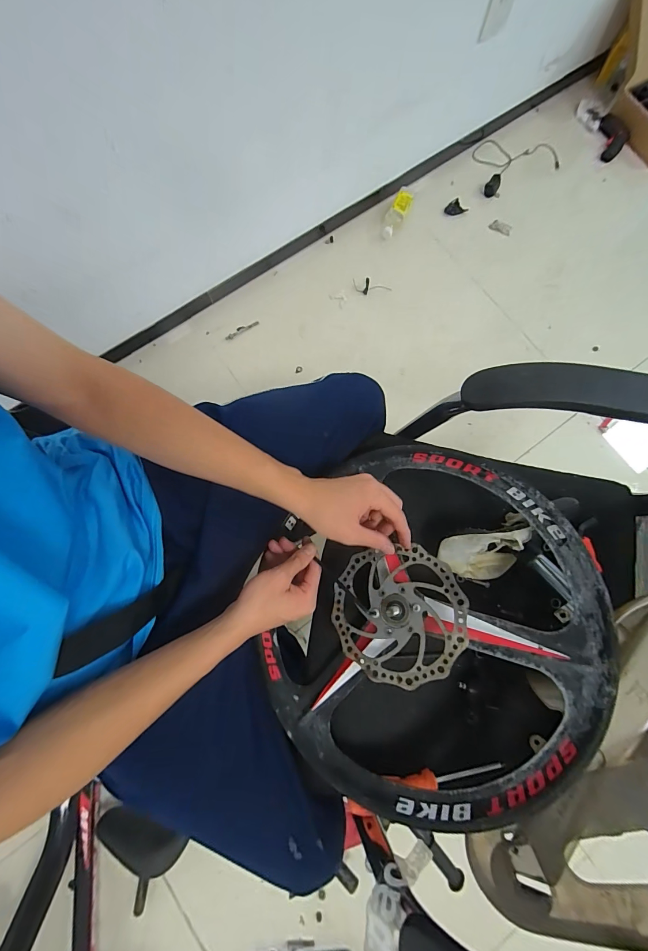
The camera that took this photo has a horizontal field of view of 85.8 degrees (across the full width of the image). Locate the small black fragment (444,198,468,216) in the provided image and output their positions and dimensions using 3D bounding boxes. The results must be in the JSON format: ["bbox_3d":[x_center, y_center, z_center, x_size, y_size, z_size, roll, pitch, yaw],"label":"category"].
[{"bbox_3d":[0.433,-0.876,1.153,0.067,0.016,0.059,-42,81,-8],"label":"small black fragment"}]

